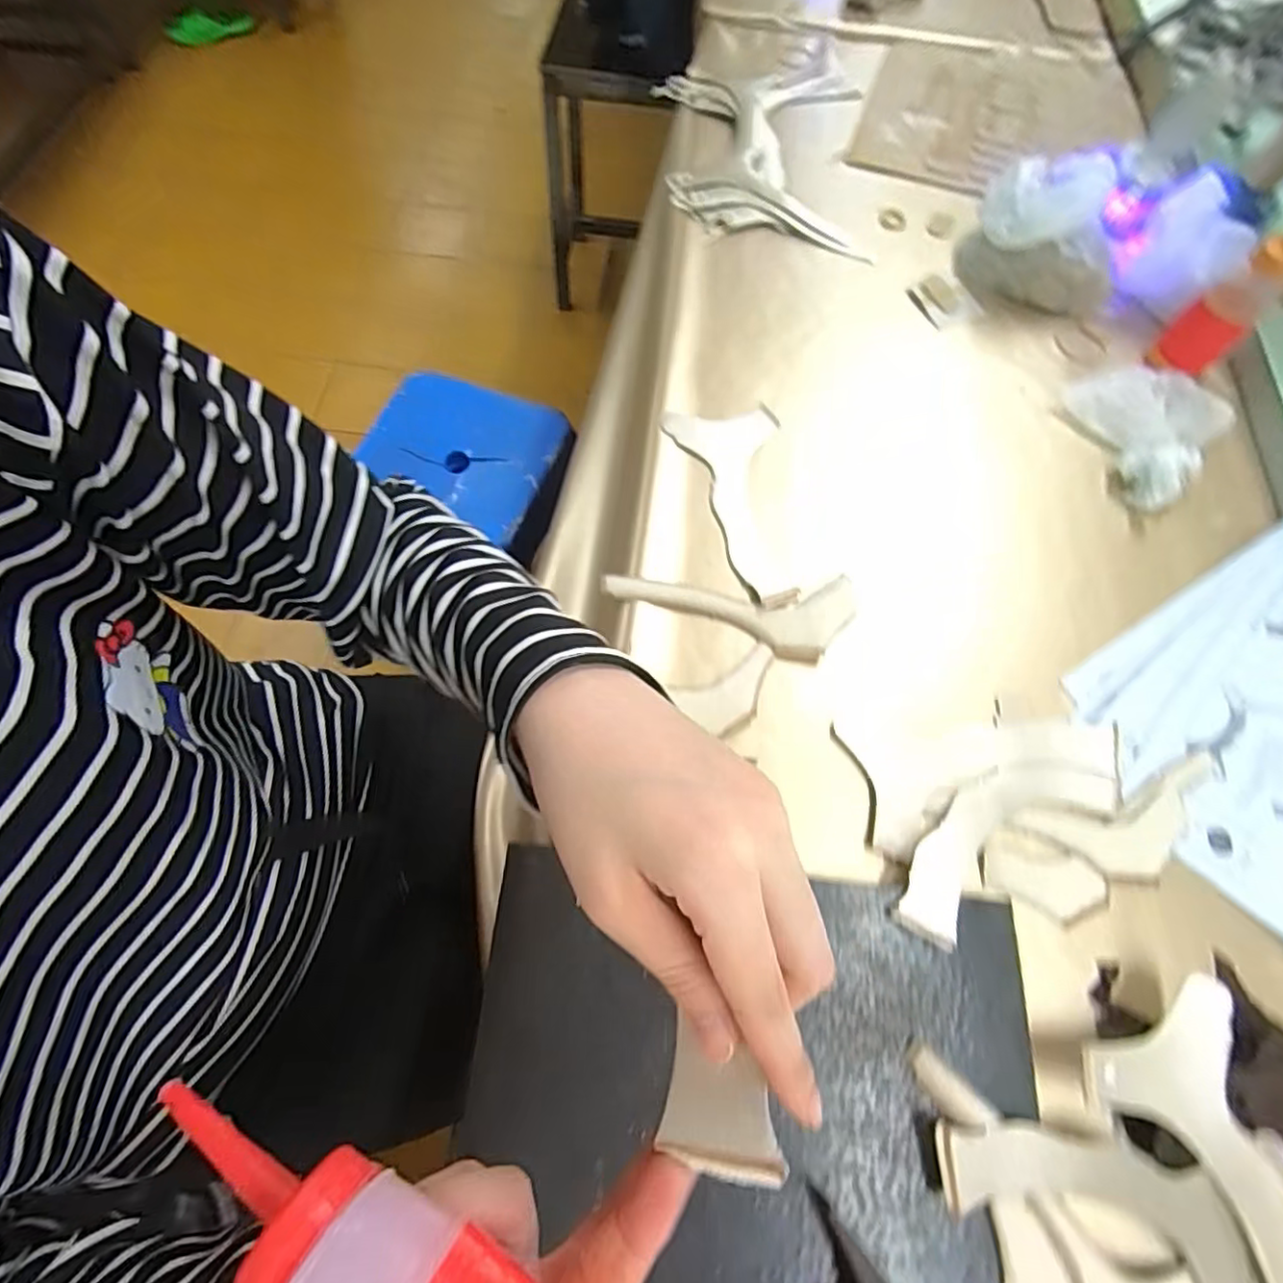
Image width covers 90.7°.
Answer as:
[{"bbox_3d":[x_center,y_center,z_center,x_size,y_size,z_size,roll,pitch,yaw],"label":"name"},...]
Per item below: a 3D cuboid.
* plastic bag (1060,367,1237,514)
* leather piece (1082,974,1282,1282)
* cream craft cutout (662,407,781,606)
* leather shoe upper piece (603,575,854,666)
[{"bbox_3d":[0.421,-0.186,0.527,0.131,0.029,0.118,-42,74,-16],"label":"plastic bag"},{"bbox_3d":[0.323,0.292,0.331,0.093,0.032,0.193,-27,71,-11],"label":"leather piece"},{"bbox_3d":[0.092,-0.121,0.514,0.091,0.011,0.183,-20,70,-8],"label":"cream craft cutout"},{"bbox_3d":[0.064,-0.022,0.469,0.183,0.008,0.065,6,68,2],"label":"leather shoe upper piece"}]

